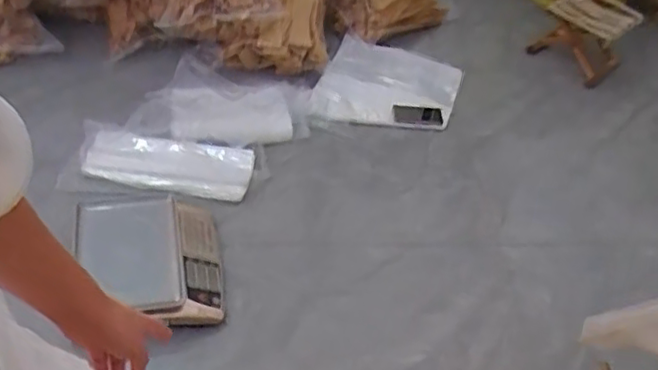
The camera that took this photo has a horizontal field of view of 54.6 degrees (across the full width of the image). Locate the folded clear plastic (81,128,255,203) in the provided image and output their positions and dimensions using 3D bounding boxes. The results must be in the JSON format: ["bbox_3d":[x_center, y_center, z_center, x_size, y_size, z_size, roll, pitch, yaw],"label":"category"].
[{"bbox_3d":[-0.453,-0.062,1.795,0.469,0.055,0.190,10,47,4],"label":"folded clear plastic"}]

